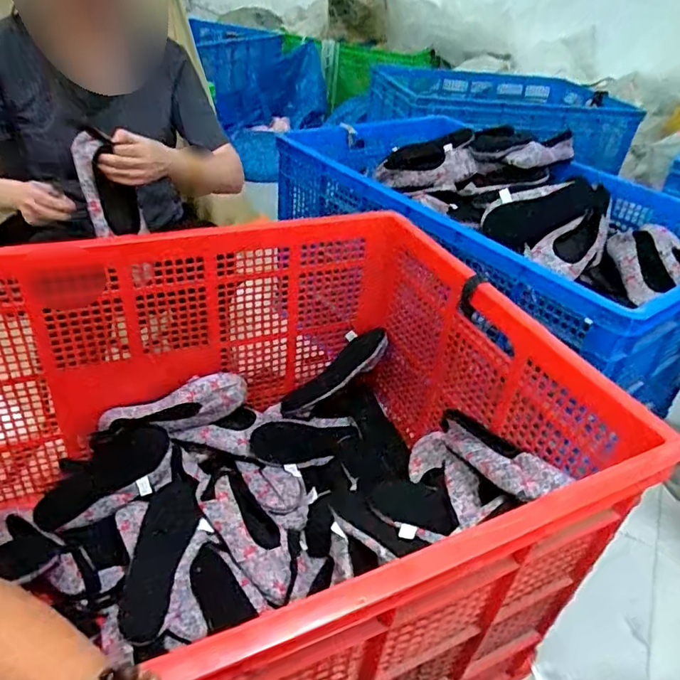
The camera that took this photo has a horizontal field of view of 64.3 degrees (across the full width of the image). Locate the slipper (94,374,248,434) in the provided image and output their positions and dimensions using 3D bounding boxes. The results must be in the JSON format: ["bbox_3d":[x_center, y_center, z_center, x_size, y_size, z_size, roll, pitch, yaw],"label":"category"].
[{"bbox_3d":[-0.302,0.121,0.993,0.252,0.081,0.055,-8,38,-20],"label":"slipper"}]

